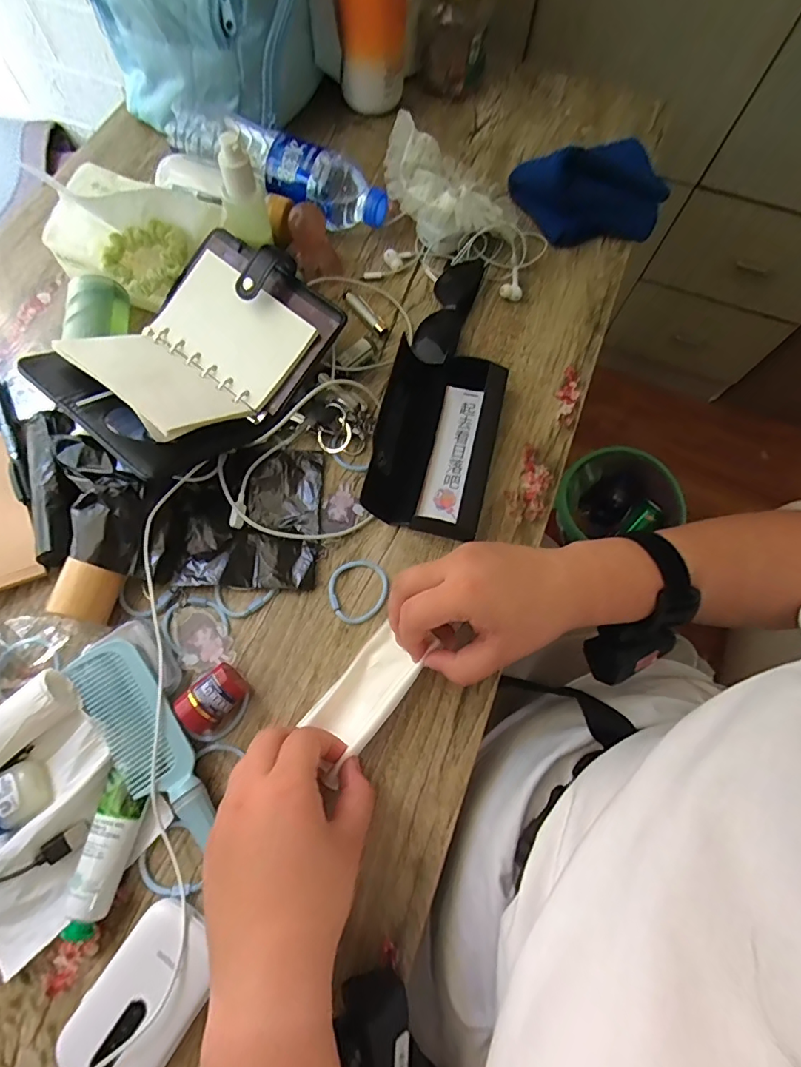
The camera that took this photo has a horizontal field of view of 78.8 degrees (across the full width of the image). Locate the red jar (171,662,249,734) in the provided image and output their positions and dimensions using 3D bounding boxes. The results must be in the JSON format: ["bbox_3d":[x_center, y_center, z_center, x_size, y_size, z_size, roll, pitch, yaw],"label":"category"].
[{"bbox_3d":[-0.130,0.116,0.338,0.044,0.029,0.029,-38,76,-14],"label":"red jar"}]

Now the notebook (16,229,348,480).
[{"bbox_3d":[-0.164,-0.144,0.404,0.140,0.075,0.208,38,73,11],"label":"notebook"}]

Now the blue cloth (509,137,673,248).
[{"bbox_3d":[0.202,-0.360,0.501,0.158,0.069,0.090,-7,71,-5],"label":"blue cloth"}]

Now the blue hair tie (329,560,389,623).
[{"bbox_3d":[-0.034,0.045,0.382,0.044,0.006,0.049,15,70,3],"label":"blue hair tie"}]

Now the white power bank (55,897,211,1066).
[{"bbox_3d":[-0.148,0.272,0.286,0.059,0.020,0.093,33,72,9],"label":"white power bank"}]

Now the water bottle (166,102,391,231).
[{"bbox_3d":[-0.118,-0.366,0.493,0.224,0.061,0.070,27,71,7],"label":"water bottle"}]

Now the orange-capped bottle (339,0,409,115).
[{"bbox_3d":[-0.027,-0.550,0.486,0.071,0.200,0.066,-2,70,-3],"label":"orange-capped bottle"}]

